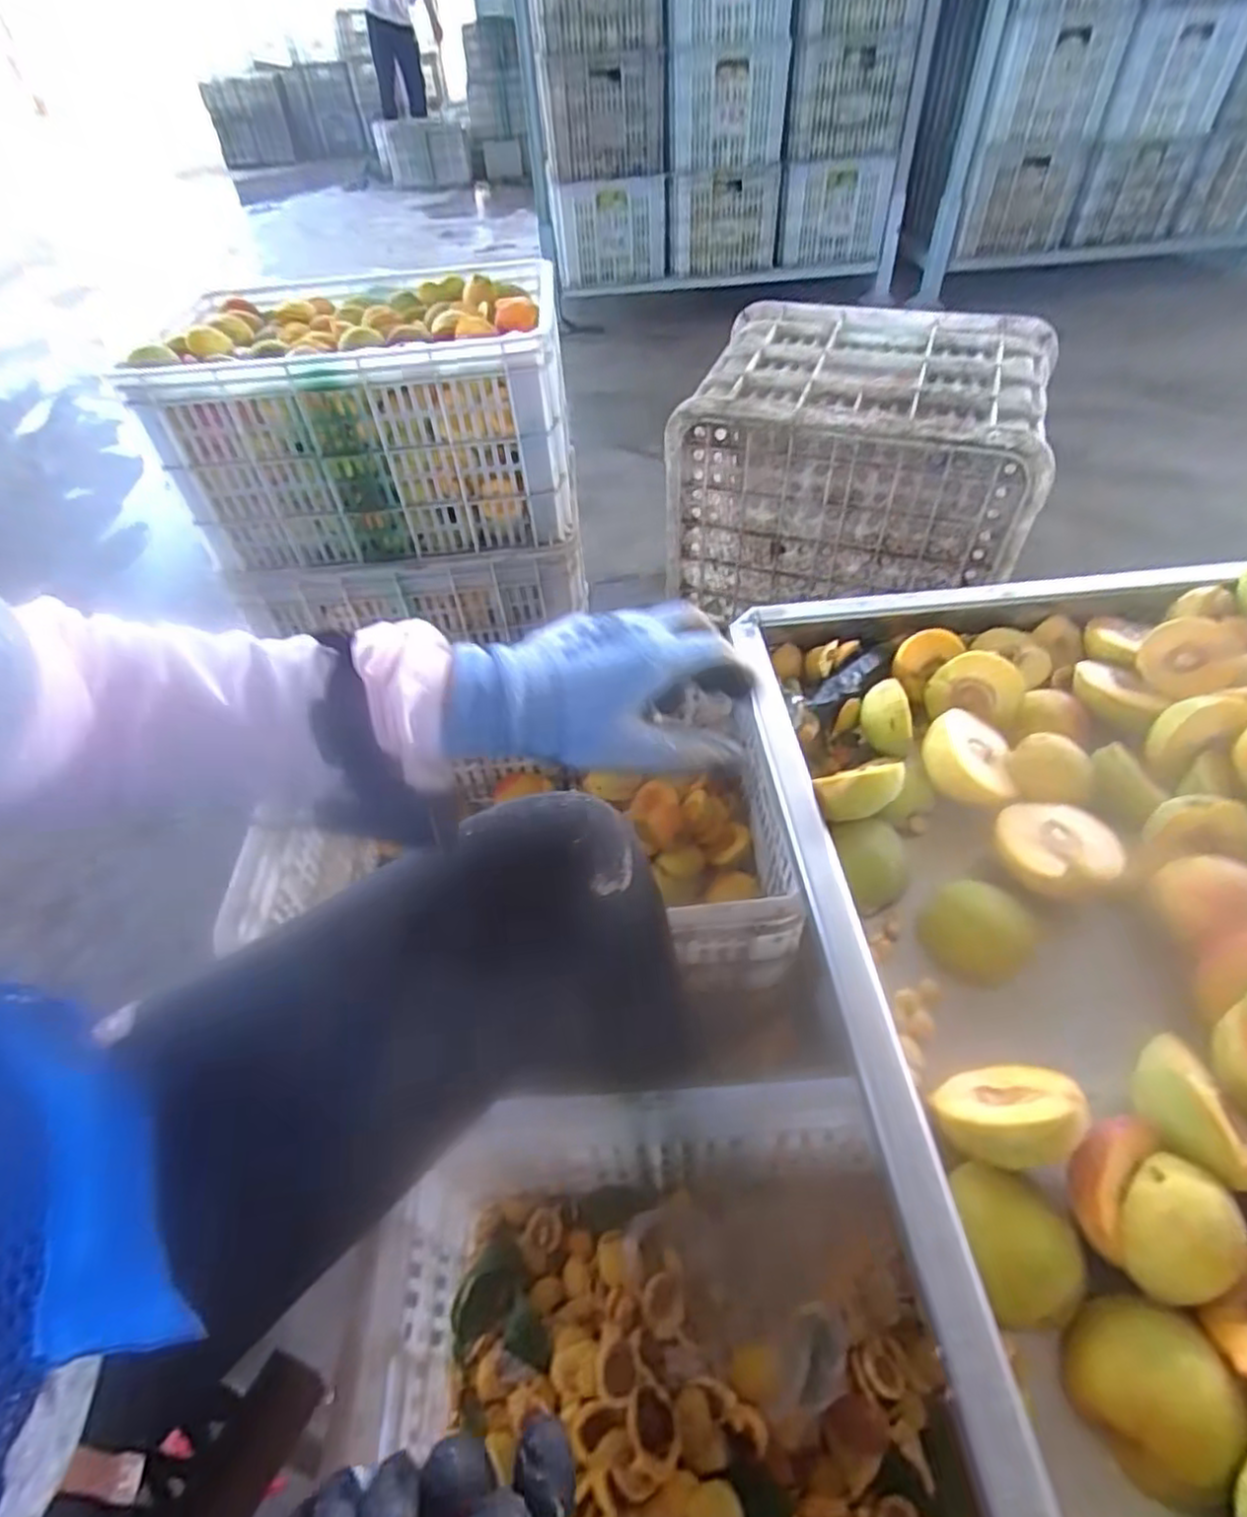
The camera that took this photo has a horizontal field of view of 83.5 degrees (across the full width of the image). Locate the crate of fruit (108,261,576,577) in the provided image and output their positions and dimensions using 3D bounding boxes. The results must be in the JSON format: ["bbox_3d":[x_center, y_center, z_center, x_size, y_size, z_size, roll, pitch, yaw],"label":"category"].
[{"bbox_3d":[-0.329,-0.493,0.993,0.494,0.255,0.348,-3,49,1],"label":"crate of fruit"}]

